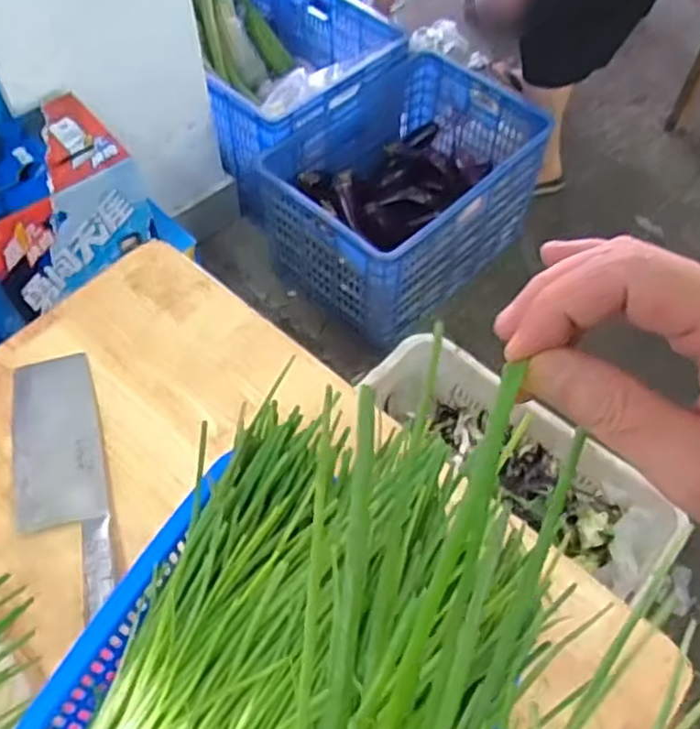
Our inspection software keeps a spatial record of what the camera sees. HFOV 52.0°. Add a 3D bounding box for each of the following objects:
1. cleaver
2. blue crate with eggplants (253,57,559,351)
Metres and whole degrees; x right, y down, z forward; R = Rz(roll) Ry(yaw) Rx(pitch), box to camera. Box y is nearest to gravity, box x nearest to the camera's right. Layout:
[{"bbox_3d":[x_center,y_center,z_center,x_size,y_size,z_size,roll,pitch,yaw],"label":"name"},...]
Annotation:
[{"bbox_3d":[-0.300,0.114,0.742,0.090,0.026,0.291,-13,62,-9],"label":"cleaver"},{"bbox_3d":[0.141,-0.415,1.749,0.434,0.339,0.642,39,66,21],"label":"blue crate with eggplants"}]

